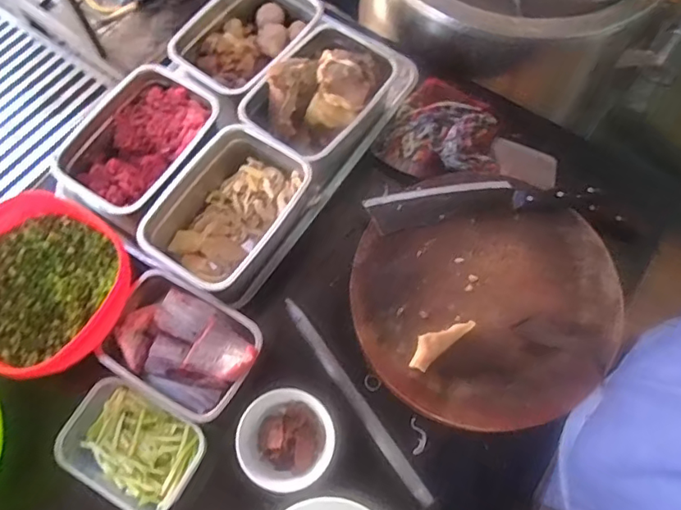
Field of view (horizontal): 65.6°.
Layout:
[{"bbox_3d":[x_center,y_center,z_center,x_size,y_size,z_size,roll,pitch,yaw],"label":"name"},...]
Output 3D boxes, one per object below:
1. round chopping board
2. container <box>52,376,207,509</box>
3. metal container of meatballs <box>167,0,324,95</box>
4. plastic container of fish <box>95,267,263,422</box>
[{"bbox_3d":[0.180,0.054,0.671,0.316,0.050,0.311,0,69,0],"label":"round chopping board"},{"bbox_3d":[-0.239,0.218,0.607,0.153,0.045,0.109,27,71,11],"label":"container"},{"bbox_3d":[-0.140,-0.321,0.791,0.165,0.071,0.219,32,72,12],"label":"metal container of meatballs"},{"bbox_3d":[-0.192,0.110,0.645,0.184,0.056,0.132,27,71,11],"label":"plastic container of fish"}]

